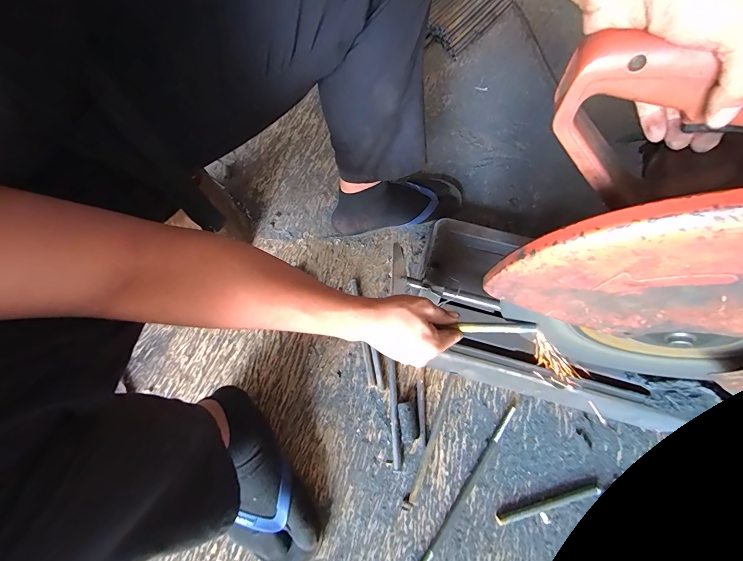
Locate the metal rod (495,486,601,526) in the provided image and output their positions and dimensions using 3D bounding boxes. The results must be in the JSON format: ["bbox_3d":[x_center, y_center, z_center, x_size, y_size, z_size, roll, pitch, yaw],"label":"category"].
[{"bbox_3d":[0.256,0.324,0.481,0.158,0.008,0.012,-12,67,-6],"label":"metal rod"}]

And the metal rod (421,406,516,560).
[{"bbox_3d":[0.136,0.317,0.493,0.012,0.004,0.298,36,71,14],"label":"metal rod"}]

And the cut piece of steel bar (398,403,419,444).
[{"bbox_3d":[0.057,0.222,0.523,0.026,0.022,0.056,-5,66,-3],"label":"cut piece of steel bar"}]

